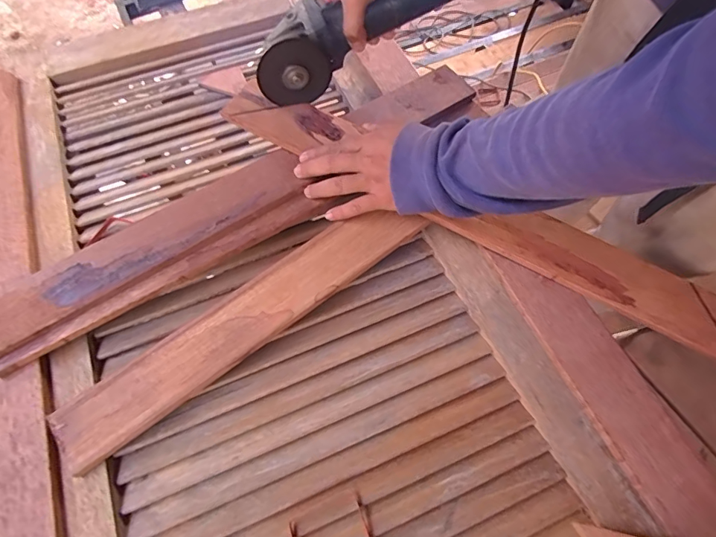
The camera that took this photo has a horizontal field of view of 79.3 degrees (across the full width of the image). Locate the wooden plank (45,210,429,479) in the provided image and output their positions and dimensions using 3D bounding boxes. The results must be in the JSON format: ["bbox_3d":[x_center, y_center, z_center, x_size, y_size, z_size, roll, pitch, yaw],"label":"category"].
[{"bbox_3d":[-0.110,0.047,0.439,0.392,0.015,0.066,-36,68,-16],"label":"wooden plank"}]

